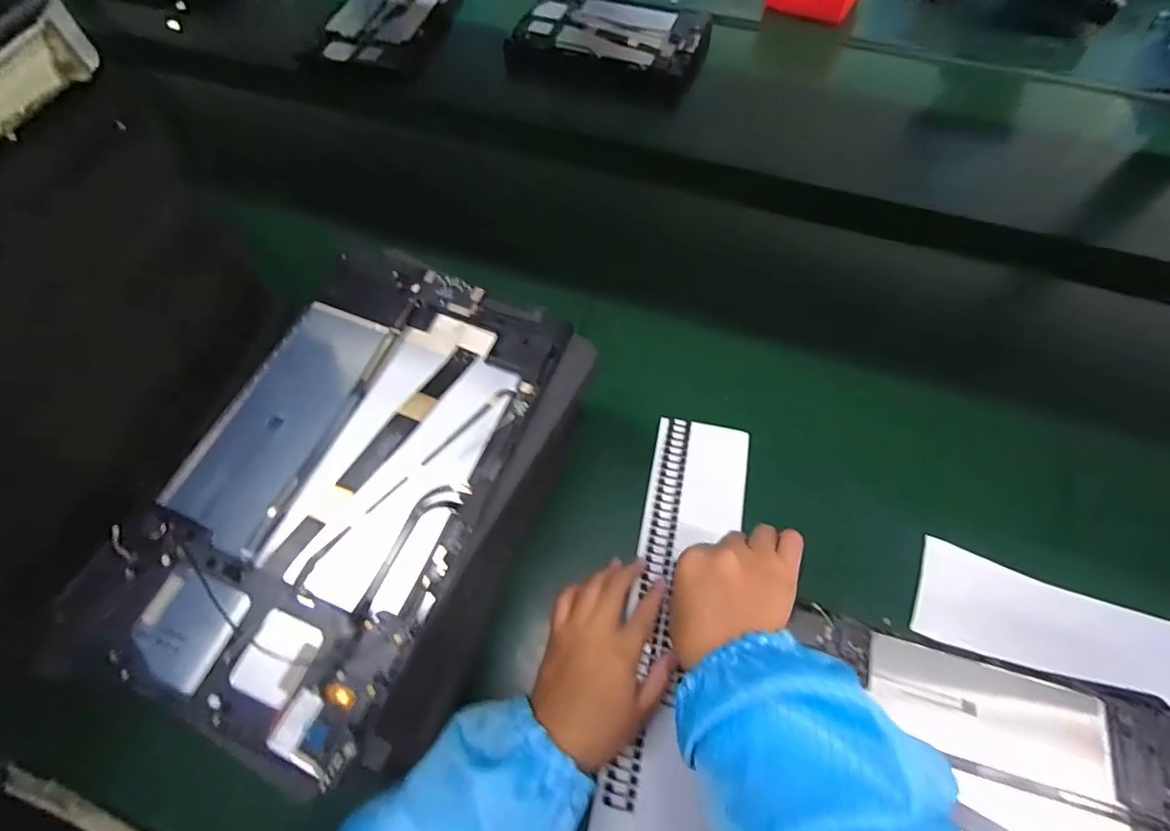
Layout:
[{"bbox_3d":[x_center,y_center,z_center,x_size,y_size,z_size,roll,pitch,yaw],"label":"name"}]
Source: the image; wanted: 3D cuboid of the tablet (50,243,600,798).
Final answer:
[{"bbox_3d":[-0.107,0.028,0.266,0.176,0.027,0.236,22,66,11],"label":"tablet"}]

